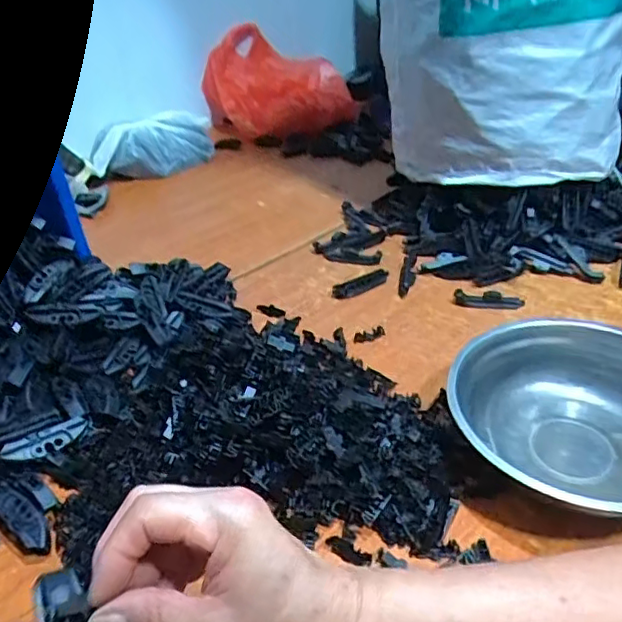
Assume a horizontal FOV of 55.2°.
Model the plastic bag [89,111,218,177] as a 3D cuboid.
[{"bbox_3d":[-0.269,-0.283,1.048,0.235,0.096,0.067,-26,39,-27],"label":"plastic bag"}]

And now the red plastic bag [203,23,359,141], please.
[{"bbox_3d":[-0.062,-0.473,1.214,0.291,0.171,0.238,-5,34,1],"label":"red plastic bag"}]

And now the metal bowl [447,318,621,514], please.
[{"bbox_3d":[0.212,0.086,0.473,0.185,0.068,0.193,-4,34,3],"label":"metal bowl"}]

